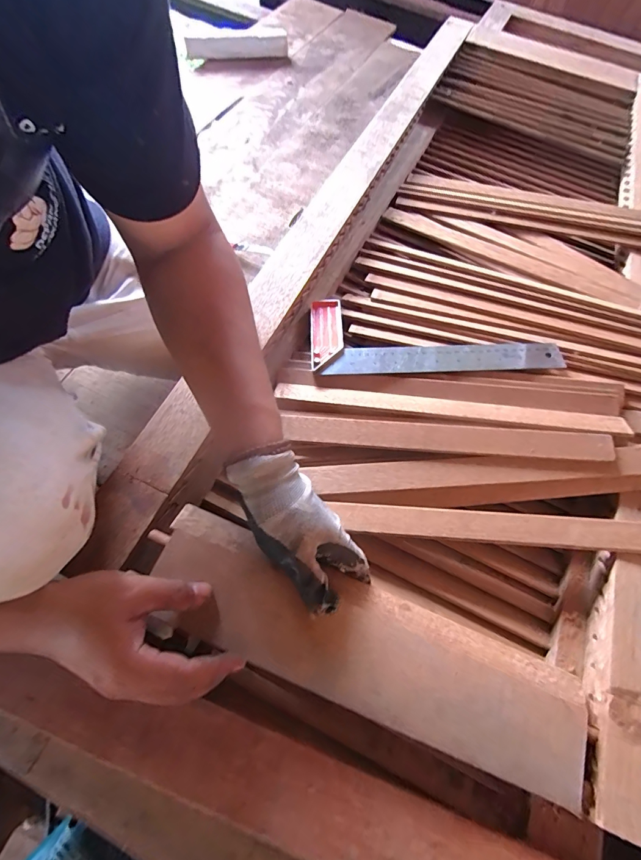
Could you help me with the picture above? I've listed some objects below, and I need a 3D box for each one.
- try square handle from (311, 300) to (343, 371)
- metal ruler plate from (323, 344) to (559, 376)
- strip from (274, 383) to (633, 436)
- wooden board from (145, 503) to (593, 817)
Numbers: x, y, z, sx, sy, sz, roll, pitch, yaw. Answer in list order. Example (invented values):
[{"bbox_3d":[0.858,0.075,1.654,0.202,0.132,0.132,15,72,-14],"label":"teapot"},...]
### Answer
[{"bbox_3d":[0.008,-0.125,0.499,0.039,0.011,0.112,-1,61,0],"label":"try square handle"},{"bbox_3d":[0.150,-0.089,0.475,0.284,0.004,0.042,-4,62,-1],"label":"metal ruler plate"},{"bbox_3d":[0.139,-0.025,0.440,0.381,0.012,0.031,7,61,5],"label":"strip"},{"bbox_3d":[0.037,0.180,0.326,0.374,0.026,0.095,24,64,4],"label":"wooden board"}]

